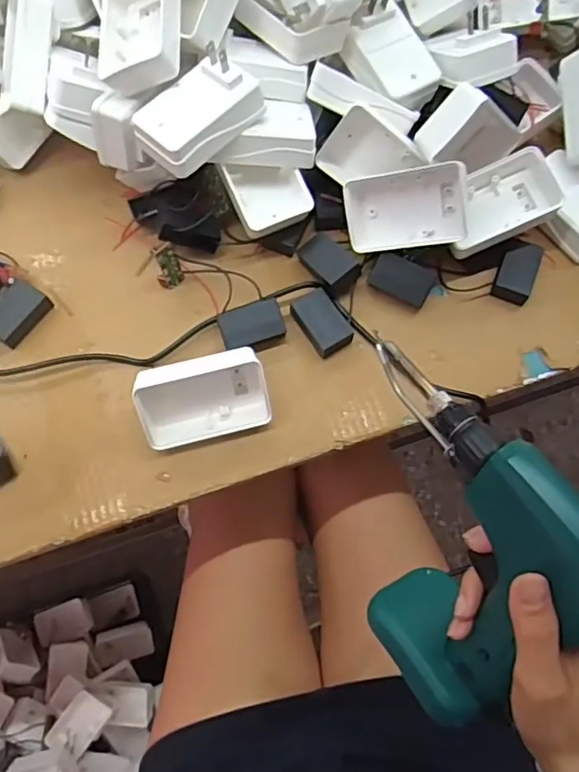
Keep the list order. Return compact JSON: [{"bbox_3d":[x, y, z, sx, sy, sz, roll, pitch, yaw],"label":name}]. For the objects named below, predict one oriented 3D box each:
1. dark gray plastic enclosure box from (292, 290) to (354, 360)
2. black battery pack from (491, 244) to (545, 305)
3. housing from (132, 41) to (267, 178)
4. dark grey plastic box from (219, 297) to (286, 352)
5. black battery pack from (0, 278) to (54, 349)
[{"bbox_3d":[0.026,-0.049,0.465,0.032,0.015,0.048,-32,76,-10],"label":"dark gray plastic enclosure box"},{"bbox_3d":[0.185,-0.093,0.480,0.029,0.013,0.051,19,73,5],"label":"black battery pack"},{"bbox_3d":[-0.069,-0.198,0.421,0.057,0.037,0.087,43,78,8],"label":"housing"},{"bbox_3d":[-0.029,-0.045,0.460,0.049,0.020,0.031,-18,74,-7],"label":"dark grey plastic box"},{"bbox_3d":[-0.215,-0.057,0.462,0.033,0.017,0.048,31,75,8],"label":"black battery pack"}]

